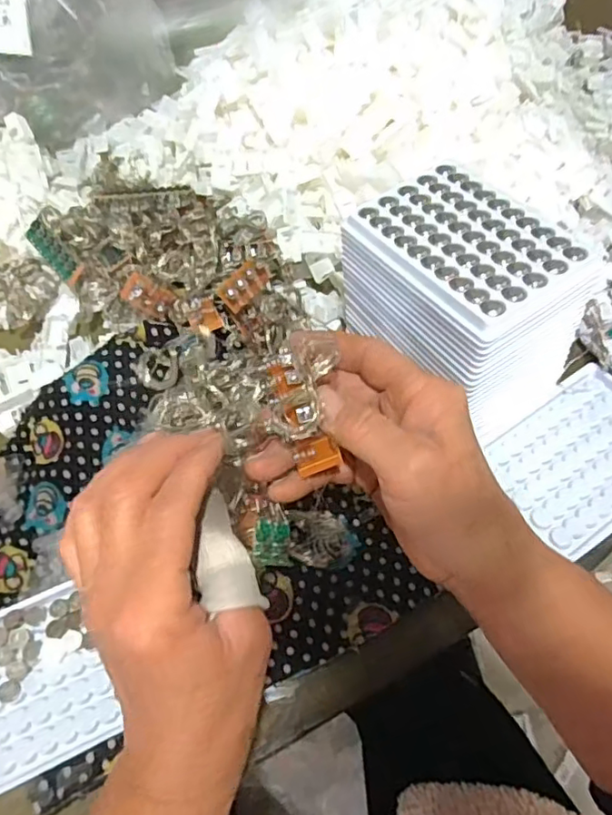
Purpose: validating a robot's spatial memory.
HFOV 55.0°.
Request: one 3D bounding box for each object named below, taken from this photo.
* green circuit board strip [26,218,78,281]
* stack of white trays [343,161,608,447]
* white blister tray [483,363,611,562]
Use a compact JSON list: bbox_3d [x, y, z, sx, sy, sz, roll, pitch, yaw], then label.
[{"bbox_3d":[-0.207,-0.128,0.481,0.021,0.006,0.064,-44,72,10],"label":"green circuit board strip"},{"bbox_3d":[0.099,-0.062,0.389,0.097,0.118,0.141,-36,61,-17],"label":"stack of white trays"},{"bbox_3d":[0.188,0.032,0.396,0.126,0.011,0.092,-32,60,-15],"label":"white blister tray"}]

